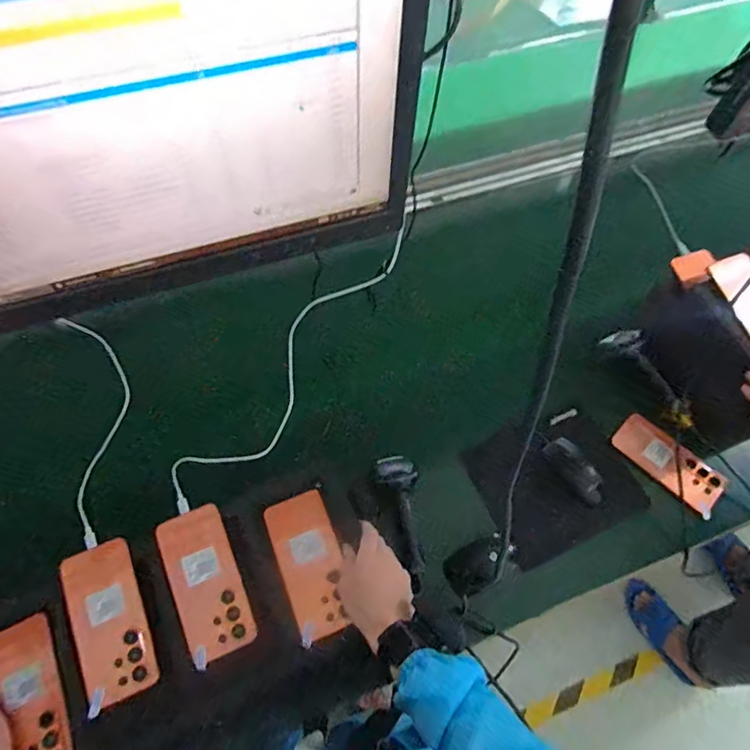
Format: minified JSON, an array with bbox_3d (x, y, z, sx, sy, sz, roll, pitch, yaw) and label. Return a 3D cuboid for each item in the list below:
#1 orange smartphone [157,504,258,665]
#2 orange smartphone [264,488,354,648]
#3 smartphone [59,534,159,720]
[{"bbox_3d":[-0.204,0.249,0.601,0.073,0.013,0.170,-20,71,-17],"label":"orange smartphone"},{"bbox_3d":[-0.083,0.233,0.616,0.076,0.009,0.168,-15,62,-8],"label":"orange smartphone"},{"bbox_3d":[-0.308,0.286,0.577,0.073,0.010,0.171,-16,74,-20],"label":"smartphone"}]

